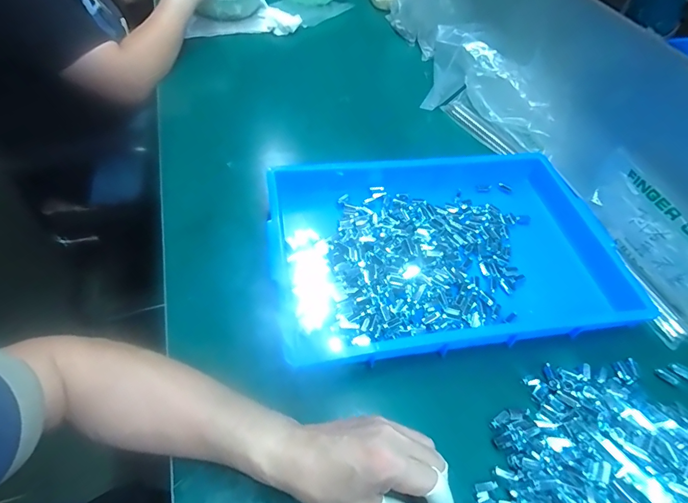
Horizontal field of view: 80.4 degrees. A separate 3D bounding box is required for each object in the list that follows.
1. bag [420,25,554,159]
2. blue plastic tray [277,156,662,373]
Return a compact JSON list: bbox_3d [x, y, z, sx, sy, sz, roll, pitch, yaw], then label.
[{"bbox_3d":[0.237,-0.260,0.697,0.093,0.130,0.277,-16,55,-18],"label":"bag"},{"bbox_3d":[0.125,-0.016,0.522,0.425,0.038,0.287,-4,52,-10],"label":"blue plastic tray"}]

